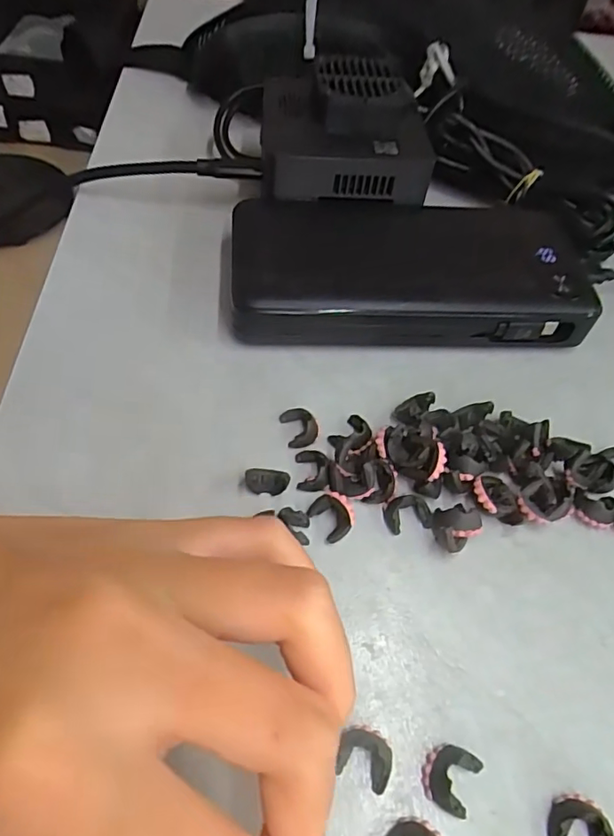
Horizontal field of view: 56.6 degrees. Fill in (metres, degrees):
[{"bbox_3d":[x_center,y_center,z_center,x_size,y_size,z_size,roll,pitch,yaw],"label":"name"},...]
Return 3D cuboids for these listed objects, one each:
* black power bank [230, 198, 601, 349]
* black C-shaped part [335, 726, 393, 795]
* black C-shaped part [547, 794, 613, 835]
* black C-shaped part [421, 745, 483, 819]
[{"bbox_3d":[0.045,-0.066,0.258,0.152,0.027,0.072,1,54,-6],"label":"black power bank"},{"bbox_3d":[0.016,0.093,0.157,0.015,0.006,0.014,15,55,7],"label":"black C-shaped part"},{"bbox_3d":[0.074,0.108,0.152,0.016,0.007,0.014,22,56,12],"label":"black C-shaped part"},{"bbox_3d":[0.039,0.098,0.156,0.016,0.005,0.016,2,54,-3],"label":"black C-shaped part"}]

